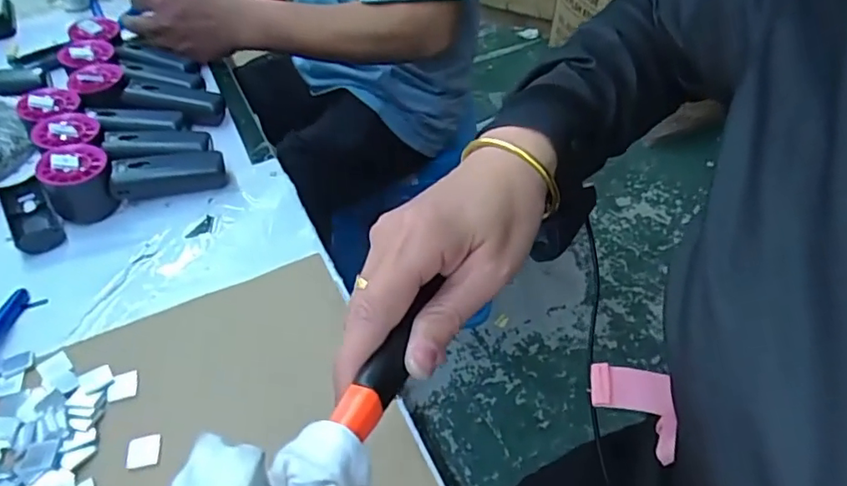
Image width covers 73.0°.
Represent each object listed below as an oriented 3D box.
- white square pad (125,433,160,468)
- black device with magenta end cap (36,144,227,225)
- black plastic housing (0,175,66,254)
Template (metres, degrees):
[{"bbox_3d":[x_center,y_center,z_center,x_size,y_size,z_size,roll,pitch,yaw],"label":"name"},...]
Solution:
[{"bbox_3d":[-0.188,0.138,0.382,0.020,0.004,0.020,-10,48,-6],"label":"white square pad"},{"bbox_3d":[-0.275,-0.063,0.551,0.156,0.061,0.051,-10,45,-23],"label":"black device with magenta end cap"},{"bbox_3d":[-0.372,-0.029,0.541,0.039,0.017,0.119,-29,53,-22],"label":"black plastic housing"}]

